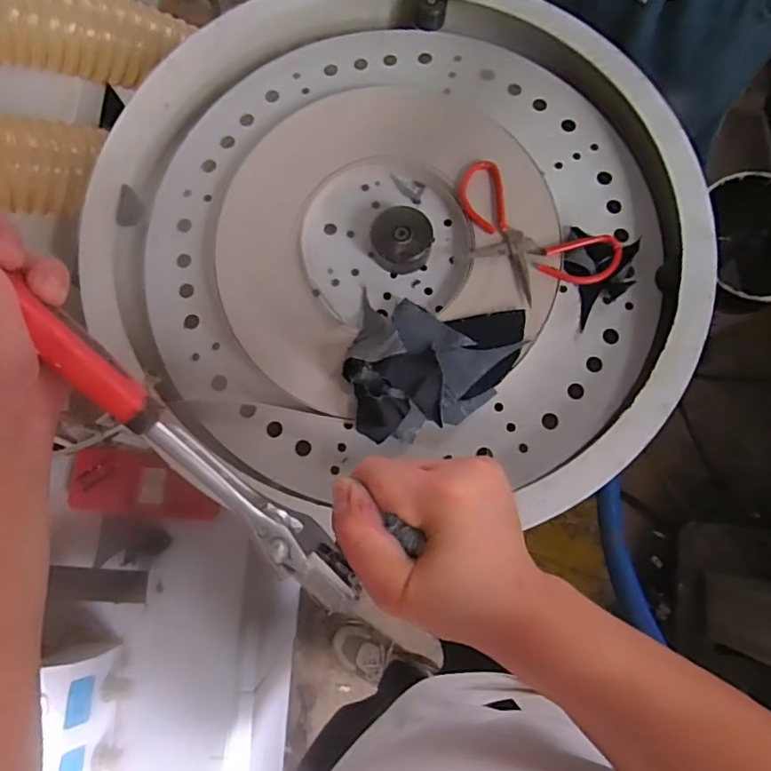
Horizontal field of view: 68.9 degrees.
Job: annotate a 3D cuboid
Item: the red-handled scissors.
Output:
[{"bbox_3d":[0.150,-0.153,0.609,0.189,0.030,0.107,34,81,8],"label":"red-handled scissors"}]

